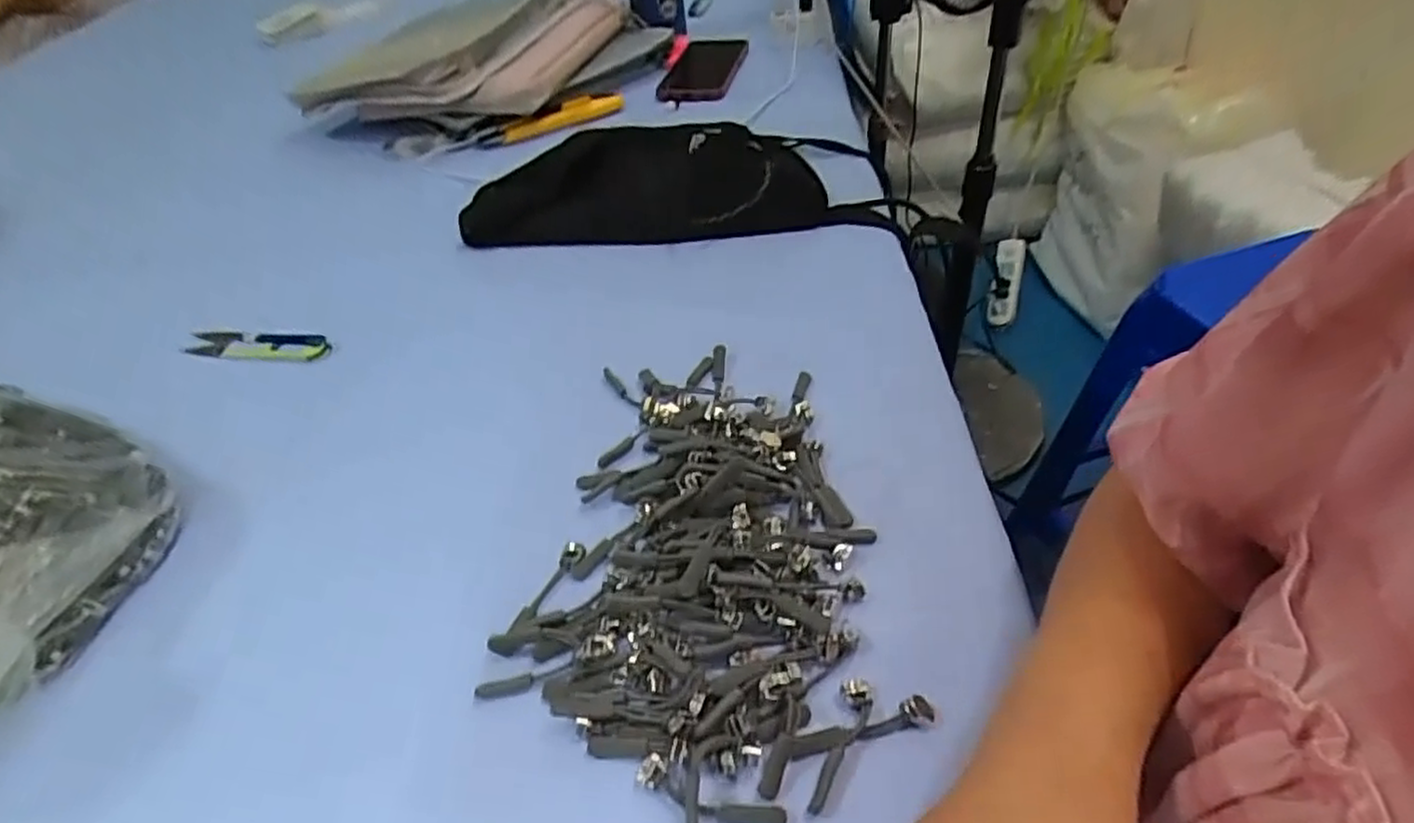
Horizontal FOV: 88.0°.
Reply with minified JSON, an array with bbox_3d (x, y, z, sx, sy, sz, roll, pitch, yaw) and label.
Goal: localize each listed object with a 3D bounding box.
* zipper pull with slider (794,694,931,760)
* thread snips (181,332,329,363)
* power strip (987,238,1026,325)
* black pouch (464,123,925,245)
[{"bbox_3d":[0.063,0.127,0.295,0.060,0.006,0.011,-12,45,-8],"label":"zipper pull with slider"},{"bbox_3d":[-0.325,-0.048,0.531,0.112,0.009,0.034,3,45,7],"label":"thread snips"},{"bbox_3d":[0.654,-0.287,1.596,0.060,0.035,0.195,10,84,17],"label":"power strip"},{"bbox_3d":[-0.019,-0.196,0.608,0.347,0.062,0.124,-1,44,5],"label":"black pouch"}]

